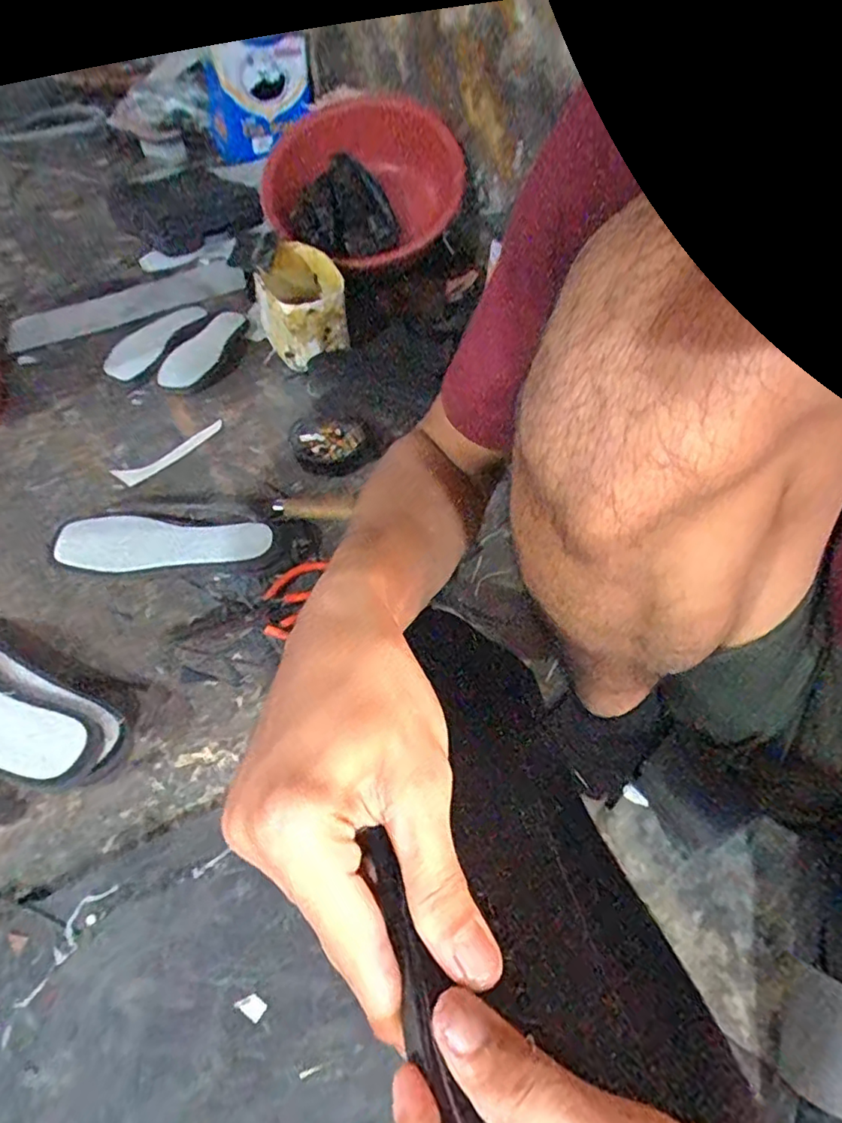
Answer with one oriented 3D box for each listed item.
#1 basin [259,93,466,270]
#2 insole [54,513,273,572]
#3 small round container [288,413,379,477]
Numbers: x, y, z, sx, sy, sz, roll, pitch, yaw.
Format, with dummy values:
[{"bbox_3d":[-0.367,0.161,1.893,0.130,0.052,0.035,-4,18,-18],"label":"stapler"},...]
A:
[{"bbox_3d":[-0.098,-0.654,1.012,0.321,0.130,0.394,21,72,-3],"label":"basin"},{"bbox_3d":[-0.297,-0.028,0.682,0.232,0.013,0.081,-2,50,-7],"label":"insole"},{"bbox_3d":[-0.123,-0.167,0.822,0.114,0.024,0.114,2,51,-2],"label":"small round container"}]

